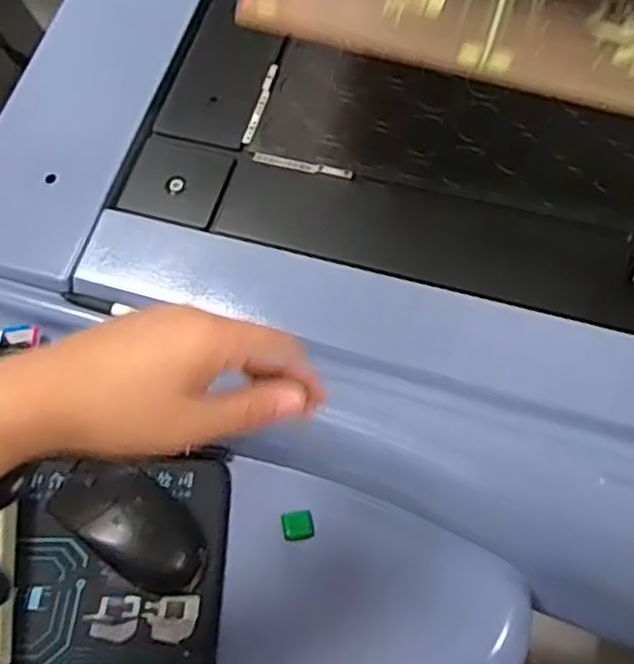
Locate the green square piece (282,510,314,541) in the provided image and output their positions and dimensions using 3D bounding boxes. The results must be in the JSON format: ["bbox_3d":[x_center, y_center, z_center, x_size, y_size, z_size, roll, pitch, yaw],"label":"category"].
[{"bbox_3d":[-0.013,0.131,0.502,0.020,0.006,0.019,-7,48,-8],"label":"green square piece"}]

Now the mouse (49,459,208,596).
[{"bbox_3d":[-0.122,0.117,0.483,0.119,0.035,0.057,30,53,24],"label":"mouse"}]

